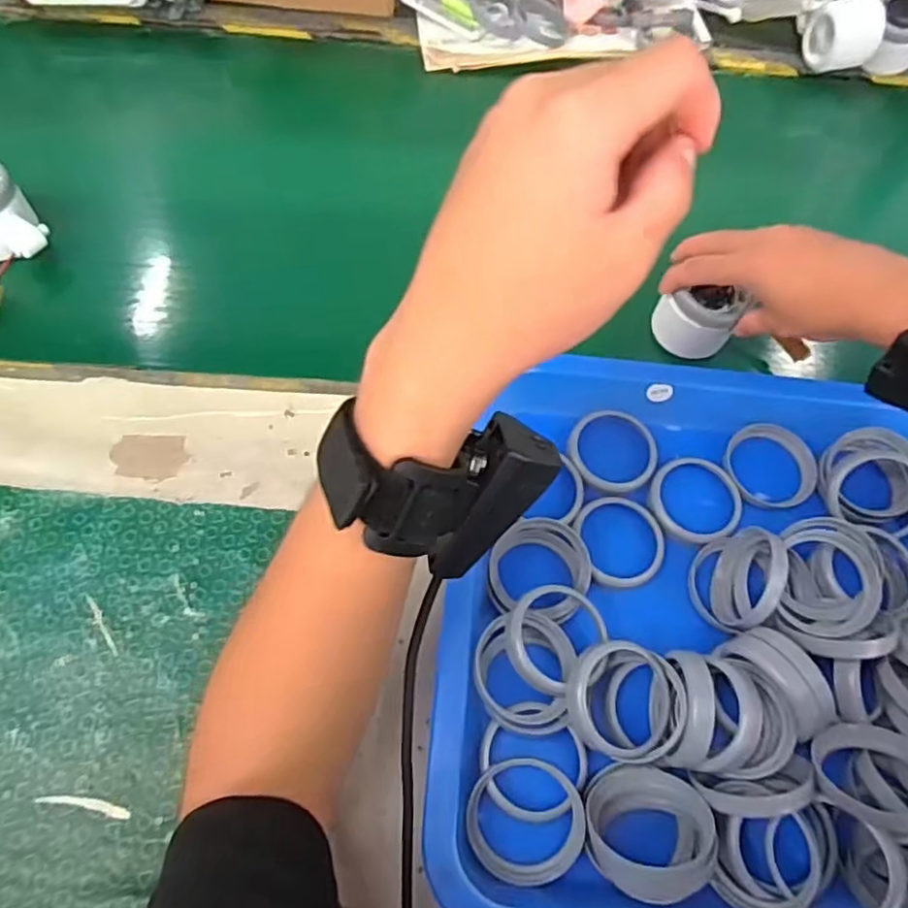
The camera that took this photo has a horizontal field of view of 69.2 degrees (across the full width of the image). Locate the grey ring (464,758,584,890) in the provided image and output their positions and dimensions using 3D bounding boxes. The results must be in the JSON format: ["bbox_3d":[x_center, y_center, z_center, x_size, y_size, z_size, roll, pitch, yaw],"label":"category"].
[{"bbox_3d":[0.037,0.188,0.338,0.059,0.006,0.057,2,63,-3],"label":"grey ring"}]

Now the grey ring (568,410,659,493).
[{"bbox_3d":[0.106,-0.003,0.434,0.059,0.007,0.055,2,63,-3],"label":"grey ring"}]

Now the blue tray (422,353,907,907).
[{"bbox_3d":[0.220,0.099,0.376,0.443,0.057,0.334,5,63,-1],"label":"blue tray"}]

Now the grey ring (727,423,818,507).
[{"bbox_3d":[0.210,0.008,0.442,0.060,0.013,0.060,2,63,-3],"label":"grey ring"}]

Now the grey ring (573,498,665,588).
[{"bbox_3d":[0.105,0.054,0.409,0.054,0.006,0.056,2,63,-3],"label":"grey ring"}]

